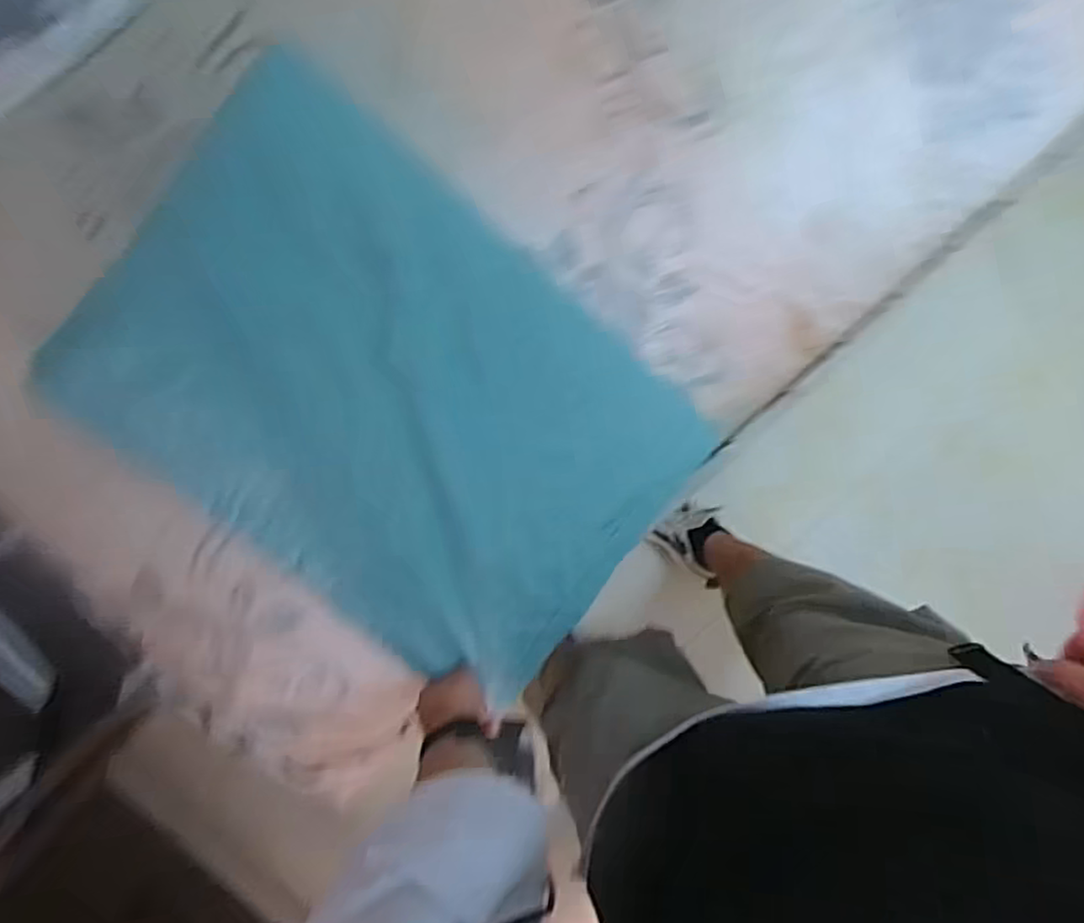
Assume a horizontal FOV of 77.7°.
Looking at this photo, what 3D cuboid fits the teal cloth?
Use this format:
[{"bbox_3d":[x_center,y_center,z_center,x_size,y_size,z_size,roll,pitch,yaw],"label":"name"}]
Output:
[{"bbox_3d":[-0.144,-0.064,0.734,0.624,0.056,0.433,41,84,-13],"label":"teal cloth"}]

